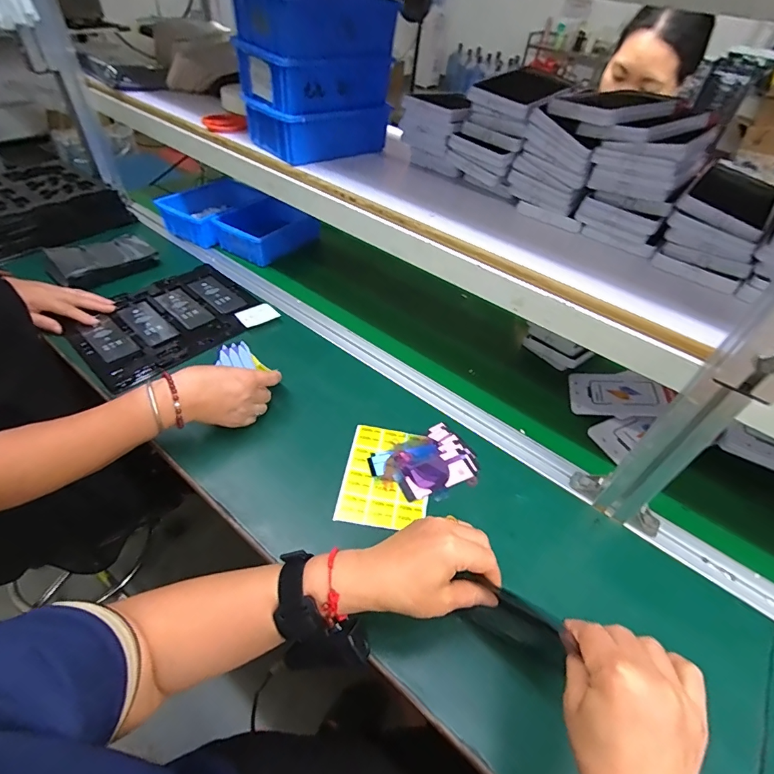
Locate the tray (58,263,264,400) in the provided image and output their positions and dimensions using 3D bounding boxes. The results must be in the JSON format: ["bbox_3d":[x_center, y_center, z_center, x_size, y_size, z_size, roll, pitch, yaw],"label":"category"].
[{"bbox_3d":[-0.353,-0.110,0.677,0.200,0.026,0.264,34,52,24],"label":"tray"}]

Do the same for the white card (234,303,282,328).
[{"bbox_3d":[-0.217,-0.120,0.704,0.064,0.008,0.040,-24,75,-23],"label":"white card"}]

